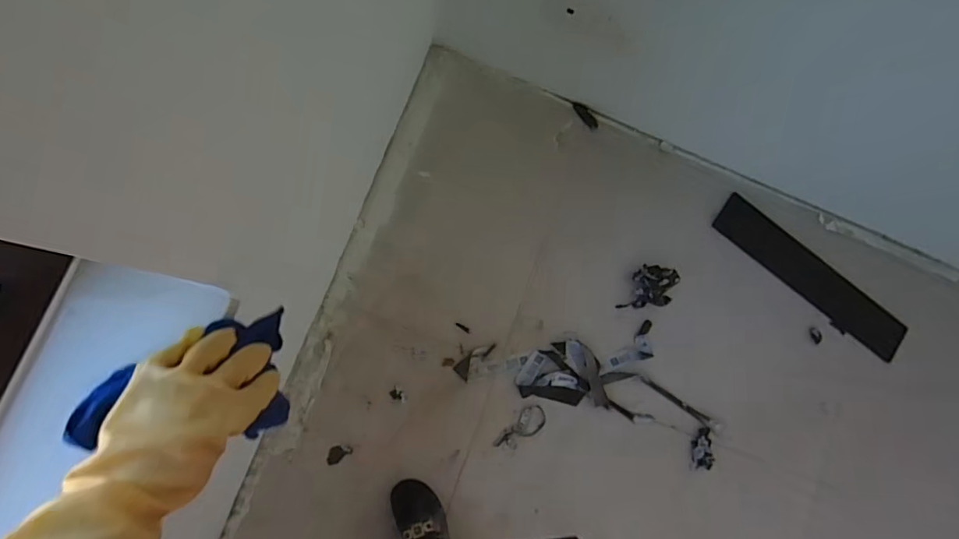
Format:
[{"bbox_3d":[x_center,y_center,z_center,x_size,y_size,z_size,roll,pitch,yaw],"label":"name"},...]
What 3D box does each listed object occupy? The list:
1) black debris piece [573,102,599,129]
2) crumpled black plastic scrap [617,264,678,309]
[{"bbox_3d":[0.240,-0.349,1.155,0.028,0.009,0.074,-38,88,-9],"label":"black debris piece"},{"bbox_3d":[0.356,0.036,1.082,0.108,0.058,0.093,5,83,-6],"label":"crumpled black plastic scrap"}]

